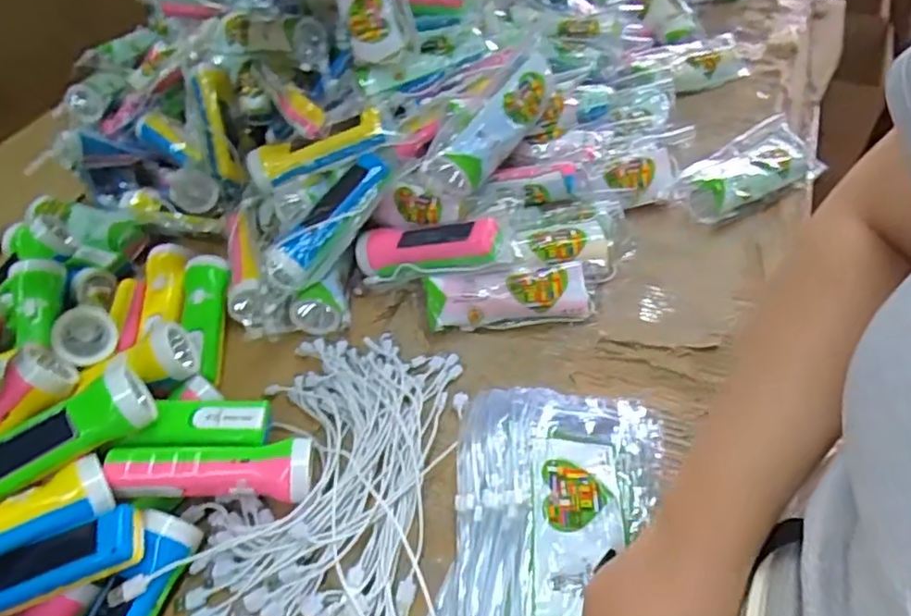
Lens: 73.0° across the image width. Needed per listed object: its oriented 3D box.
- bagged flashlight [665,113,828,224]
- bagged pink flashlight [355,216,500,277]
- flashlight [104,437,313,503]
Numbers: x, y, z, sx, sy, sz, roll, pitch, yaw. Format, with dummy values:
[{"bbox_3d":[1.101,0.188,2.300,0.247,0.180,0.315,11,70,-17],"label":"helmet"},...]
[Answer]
[{"bbox_3d":[0.347,-0.162,0.733,0.221,0.049,0.084,-31,51,-18],"label":"bagged flashlight"},{"bbox_3d":[-0.029,-0.068,0.653,0.173,0.040,0.054,-2,45,32],"label":"bagged pink flashlight"},{"bbox_3d":[-0.197,0.132,0.504,0.156,0.047,0.047,-6,49,-1],"label":"flashlight"}]

